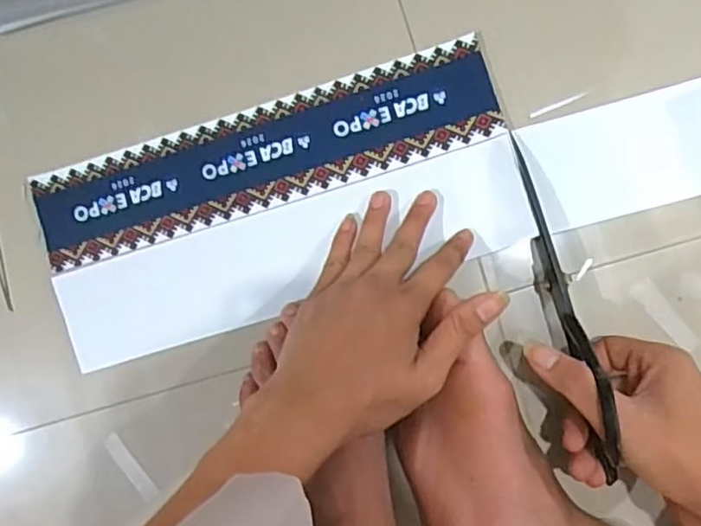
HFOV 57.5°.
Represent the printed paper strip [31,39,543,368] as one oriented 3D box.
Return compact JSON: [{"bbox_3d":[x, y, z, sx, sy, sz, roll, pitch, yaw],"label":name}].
[{"bbox_3d":[-0.054,-0.039,0.450,0.332,0.008,0.148,-17,84,6],"label":"printed paper strip"}]

